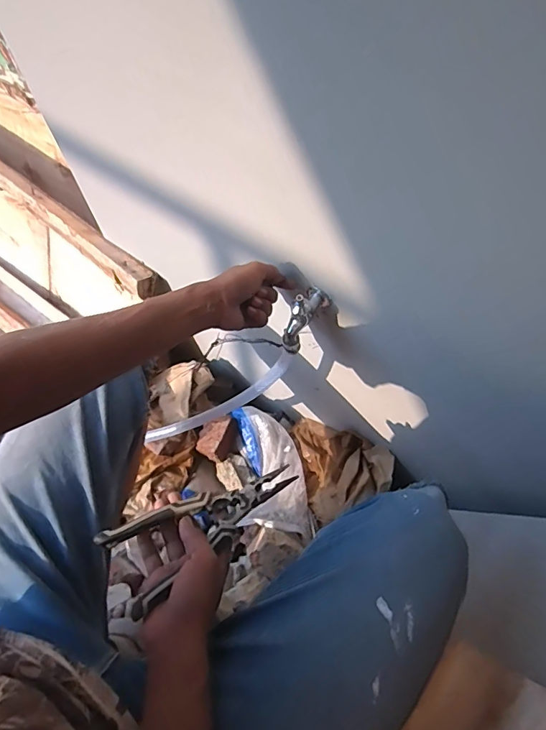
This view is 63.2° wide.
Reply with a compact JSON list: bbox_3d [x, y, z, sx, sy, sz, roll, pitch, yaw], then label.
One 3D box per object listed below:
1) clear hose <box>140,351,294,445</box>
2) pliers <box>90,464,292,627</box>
[{"bbox_3d":[-0.087,0.066,0.710,0.320,0.048,0.024,-29,61,30],"label":"clear hose"},{"bbox_3d":[-0.062,0.170,0.470,0.213,0.024,0.083,-17,63,-30],"label":"pliers"}]

